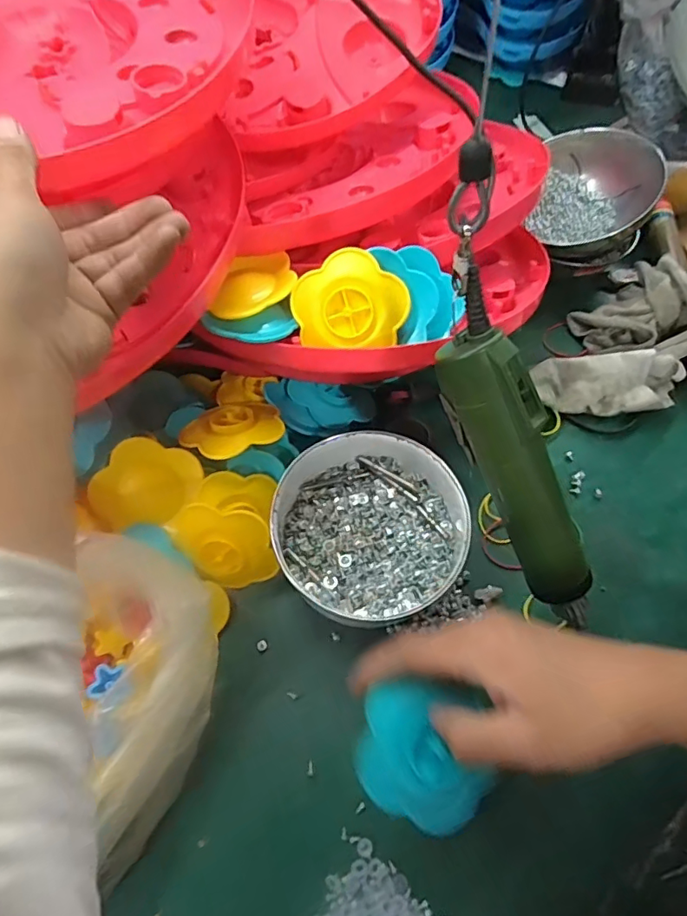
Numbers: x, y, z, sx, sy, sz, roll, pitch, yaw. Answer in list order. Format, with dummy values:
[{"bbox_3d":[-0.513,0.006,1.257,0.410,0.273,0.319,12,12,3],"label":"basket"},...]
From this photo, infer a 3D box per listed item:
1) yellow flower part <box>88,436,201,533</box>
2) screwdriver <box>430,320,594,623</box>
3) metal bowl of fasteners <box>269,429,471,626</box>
[{"bbox_3d":[-0.144,0.016,0.386,0.073,0.015,0.061,-37,96,-1],"label":"yellow flower part"},{"bbox_3d":[0.116,0.022,0.331,0.036,0.214,0.047,-33,20,-16],"label":"screwdriver"},{"bbox_3d":[0.019,0.049,0.411,0.140,0.055,0.147,-1,60,1],"label":"metal bowl of fasteners"}]

